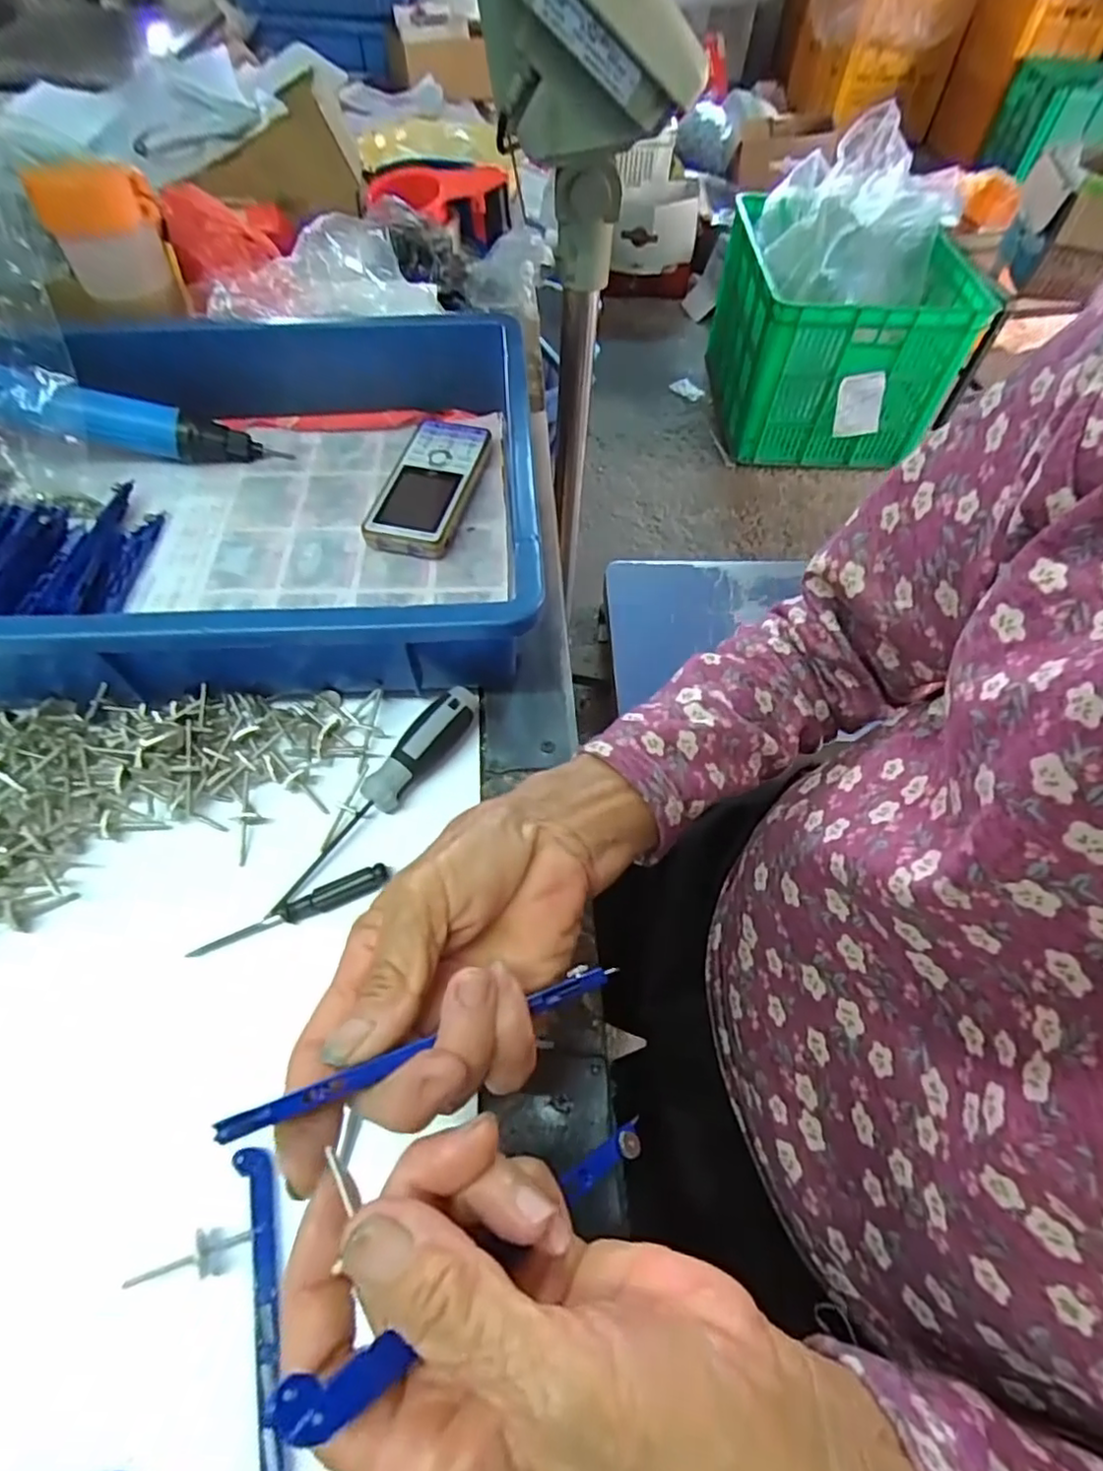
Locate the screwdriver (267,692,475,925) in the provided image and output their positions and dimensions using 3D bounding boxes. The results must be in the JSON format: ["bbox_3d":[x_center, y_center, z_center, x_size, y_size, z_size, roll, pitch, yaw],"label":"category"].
[{"bbox_3d":[-0.085,0.031,0.322,0.019,0.030,0.141,30,61,17],"label":"screwdriver"}]

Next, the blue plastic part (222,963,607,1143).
[{"bbox_3d":[-0.033,0.092,0.192,0.121,0.008,0.007,-7,55,-32],"label":"blue plastic part"}]

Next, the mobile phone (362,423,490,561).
[{"bbox_3d":[-0.083,-0.173,0.444,0.054,0.022,0.126,11,58,6],"label":"mobile phone"}]

